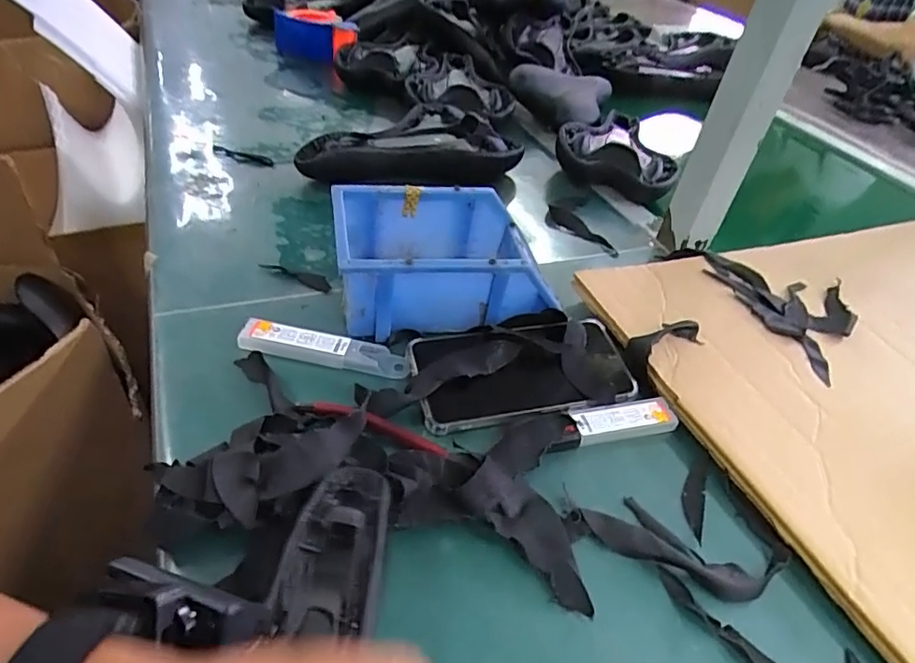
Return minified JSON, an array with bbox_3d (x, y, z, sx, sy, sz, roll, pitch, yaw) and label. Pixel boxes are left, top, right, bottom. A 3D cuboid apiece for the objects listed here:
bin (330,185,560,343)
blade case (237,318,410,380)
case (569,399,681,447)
[{"bbox_3d":[-0.014,-0.063,0.481,0.170,0.066,0.125,-6,45,-15],"label":"bin"},{"bbox_3d":[-0.100,0.012,0.435,0.127,0.011,0.028,8,43,0],"label":"blade case"},{"bbox_3d":[0.119,0.064,0.418,0.081,0.017,0.026,-7,45,-15],"label":"case"}]

